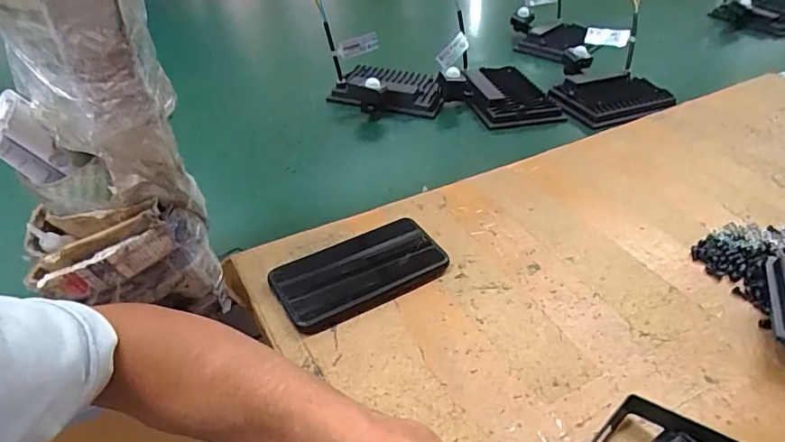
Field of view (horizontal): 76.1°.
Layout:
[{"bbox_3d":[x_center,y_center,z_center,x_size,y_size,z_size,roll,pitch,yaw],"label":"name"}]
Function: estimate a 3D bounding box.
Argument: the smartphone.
[{"bbox_3d":[-0.030,0.046,0.469,0.158,0.013,0.085,-21,44,-26],"label":"smartphone"}]

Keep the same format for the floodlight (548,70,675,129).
[{"bbox_3d":[0.354,-0.198,0.808,0.187,0.035,0.143,-15,42,-20],"label":"floodlight"}]

